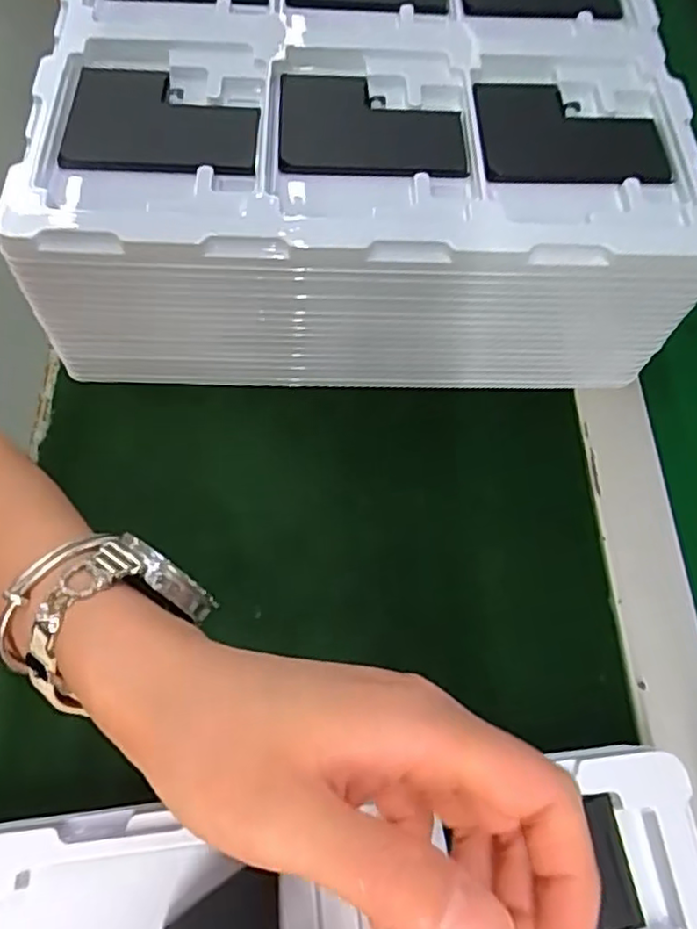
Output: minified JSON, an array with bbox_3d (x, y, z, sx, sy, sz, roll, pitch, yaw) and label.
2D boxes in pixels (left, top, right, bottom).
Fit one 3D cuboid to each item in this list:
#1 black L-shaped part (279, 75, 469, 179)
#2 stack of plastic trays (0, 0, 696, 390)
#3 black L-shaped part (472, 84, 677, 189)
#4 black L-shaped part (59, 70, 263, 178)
[{"bbox_3d":[0.011,-0.166,0.325,0.091,0.008,0.068,5,65,0],"label":"black L-shaped part"},{"bbox_3d":[0.006,-0.191,0.383,0.307,0.108,0.272,1,65,-3],"label":"stack of plastic trays"},{"bbox_3d":[0.110,-0.165,0.328,0.090,0.006,0.067,4,65,-1],"label":"black L-shaped part"},{"bbox_3d":[-0.089,-0.166,0.319,0.089,0.009,0.071,1,65,-3],"label":"black L-shaped part"}]

